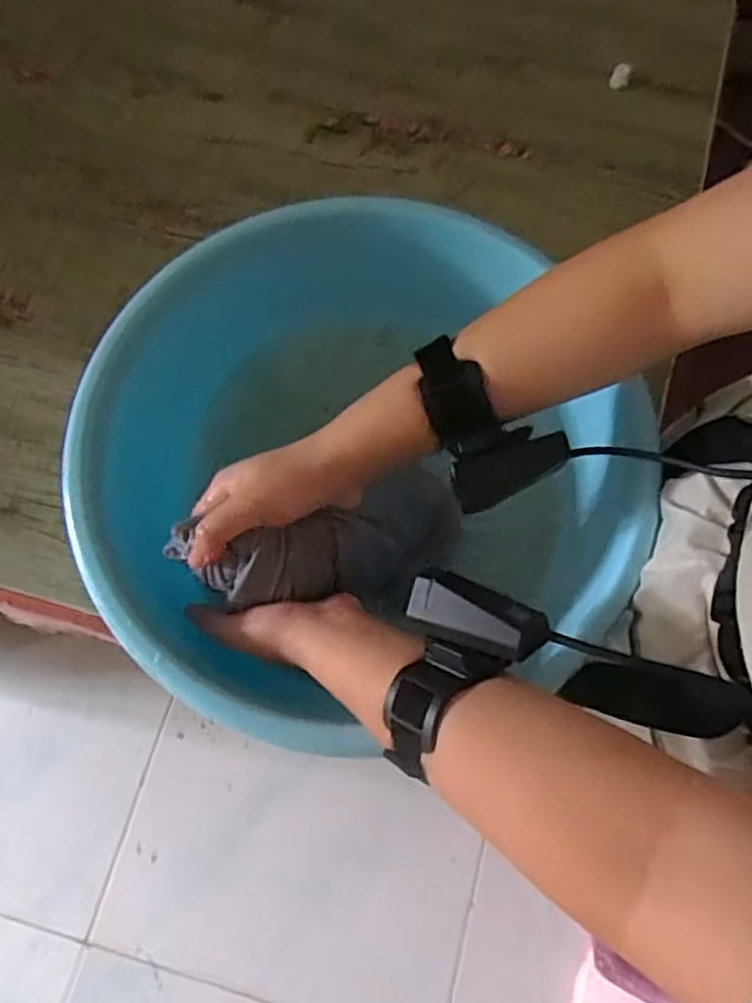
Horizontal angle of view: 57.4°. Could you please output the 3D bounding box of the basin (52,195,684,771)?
[{"bbox_3d":[-0.010,-0.020,0.505,0.377,0.229,0.348,-1,68,2],"label":"basin"}]

